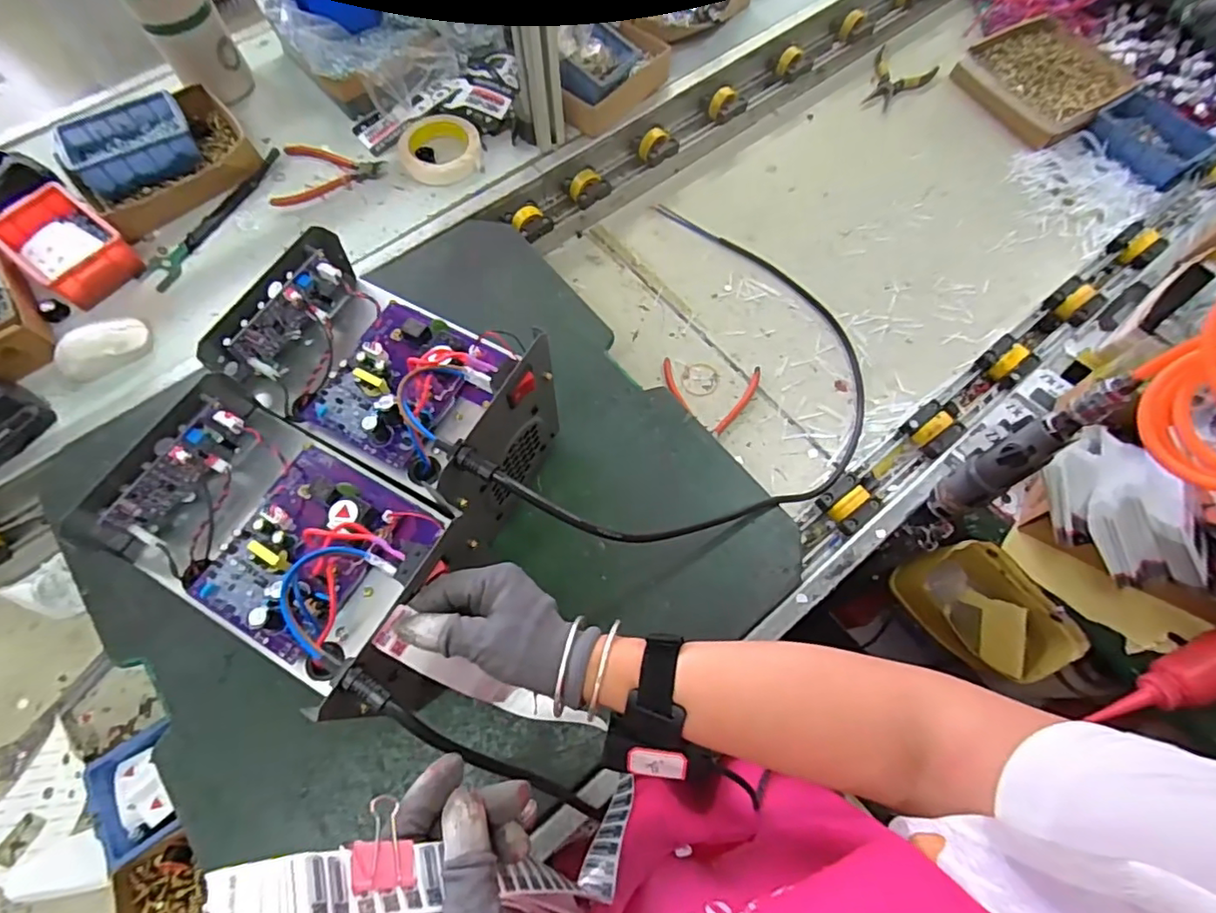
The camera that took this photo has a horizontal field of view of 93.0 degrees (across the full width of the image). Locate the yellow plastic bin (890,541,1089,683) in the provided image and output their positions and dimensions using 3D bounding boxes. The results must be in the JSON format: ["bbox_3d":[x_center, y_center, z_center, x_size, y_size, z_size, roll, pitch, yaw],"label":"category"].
[{"bbox_3d":[0.407,0.173,0.633,0.060,0.136,0.162,-42,73,-15],"label":"yellow plastic bin"}]

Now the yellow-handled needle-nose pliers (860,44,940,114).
[{"bbox_3d":[0.480,-0.627,0.969,0.100,0.020,0.123,33,72,11],"label":"yellow-handled needle-nose pliers"}]

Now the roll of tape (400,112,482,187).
[{"bbox_3d":[-0.228,-0.421,0.785,0.108,0.019,0.115,0,68,0],"label":"roll of tape"}]

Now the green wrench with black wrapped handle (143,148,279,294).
[{"bbox_3d":[-0.517,-0.319,0.758,0.041,0.006,0.245,23,70,9],"label":"green wrench with black wrapped handle"}]

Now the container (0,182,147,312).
[{"bbox_3d":[-0.661,-0.256,0.708,0.154,0.044,0.102,36,72,14],"label":"container"}]

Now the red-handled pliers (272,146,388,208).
[{"bbox_3d":[-0.373,-0.378,0.778,0.140,0.009,0.106,1,68,1],"label":"red-handled pliers"}]

